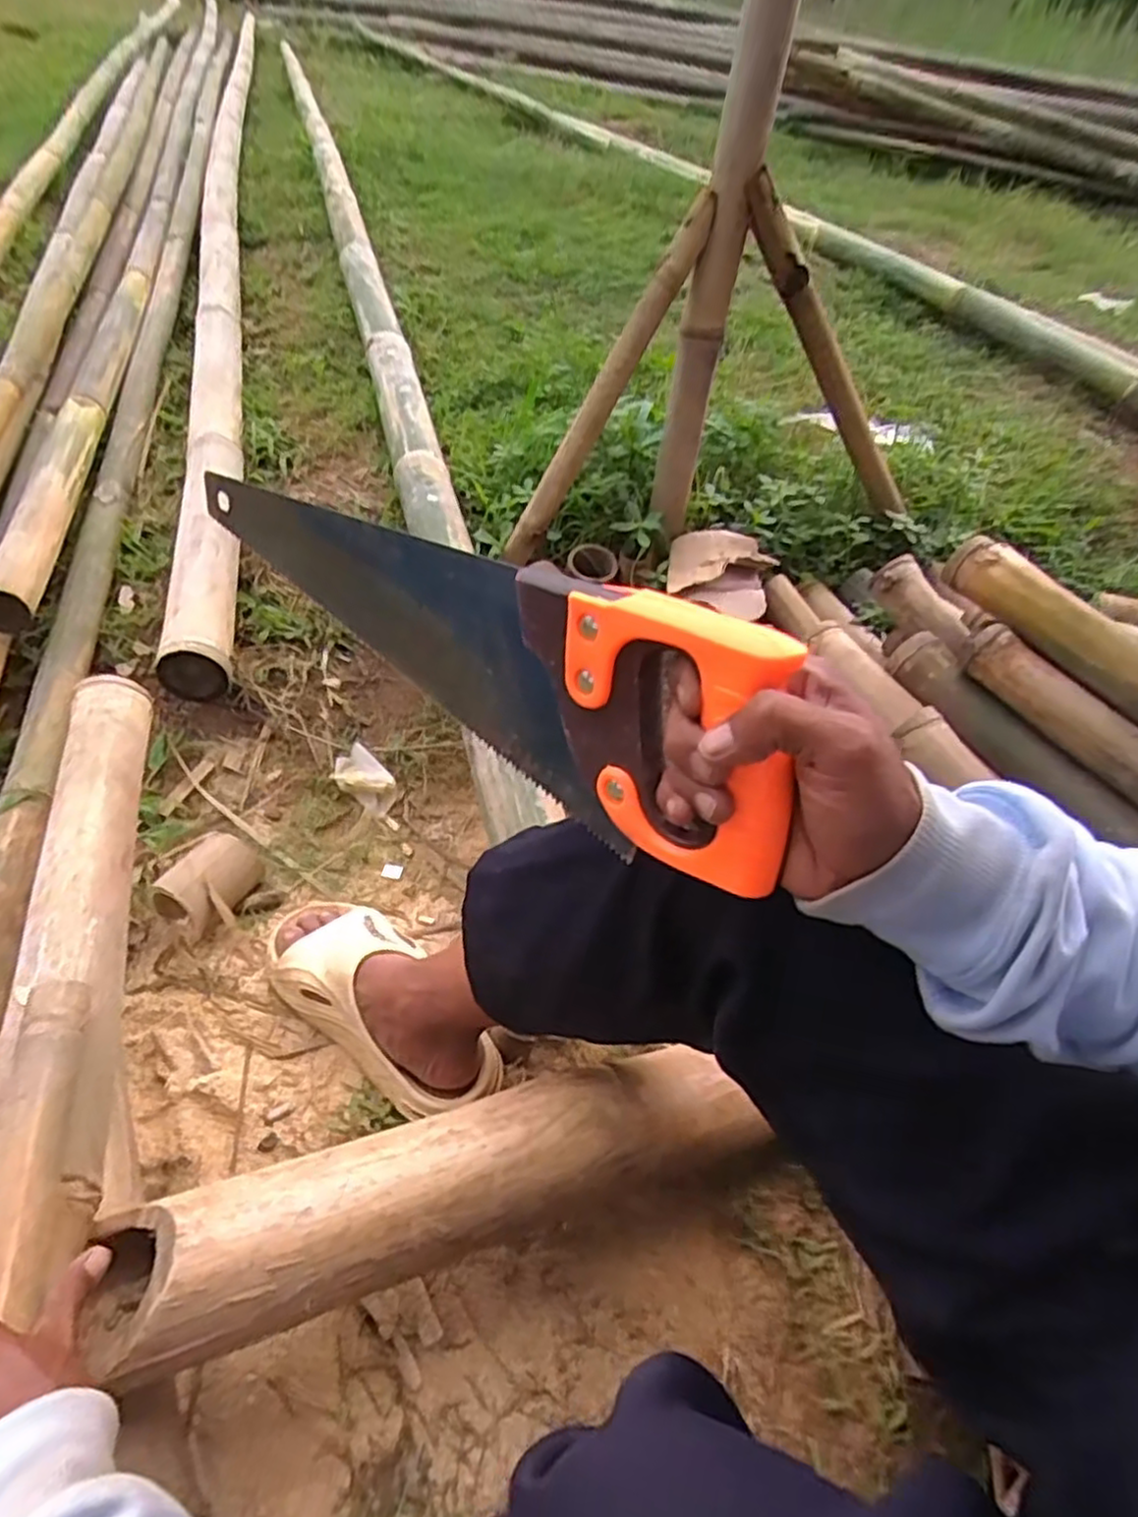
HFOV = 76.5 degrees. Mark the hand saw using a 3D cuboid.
[{"bbox_3d":[-0.080,-0.080,0.416,0.468,0.122,0.042,31,51,33],"label":"hand saw"}]

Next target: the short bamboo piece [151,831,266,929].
[{"bbox_3d":[-0.360,0.126,0.730,0.064,0.058,0.094,18,48,9],"label":"short bamboo piece"}]

